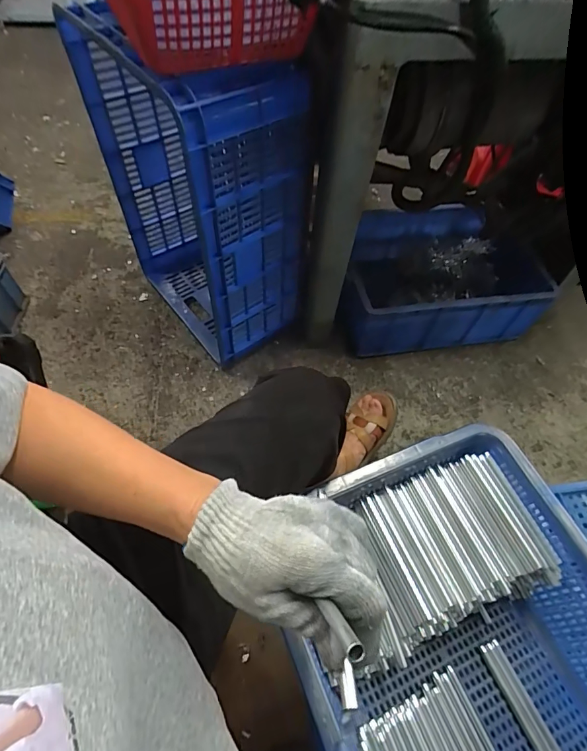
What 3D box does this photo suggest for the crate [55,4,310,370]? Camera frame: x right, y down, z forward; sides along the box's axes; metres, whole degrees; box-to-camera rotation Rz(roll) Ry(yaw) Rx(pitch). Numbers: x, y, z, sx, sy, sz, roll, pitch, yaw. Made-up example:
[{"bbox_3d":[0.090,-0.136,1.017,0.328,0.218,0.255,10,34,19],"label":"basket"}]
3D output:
[{"bbox_3d":[-0.206,-0.357,0.870,0.223,0.601,0.454,-33,66,-21],"label":"crate"}]

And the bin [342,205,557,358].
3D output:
[{"bbox_3d":[0.367,-0.258,1.088,0.528,0.169,0.368,-5,59,-7],"label":"bin"}]

